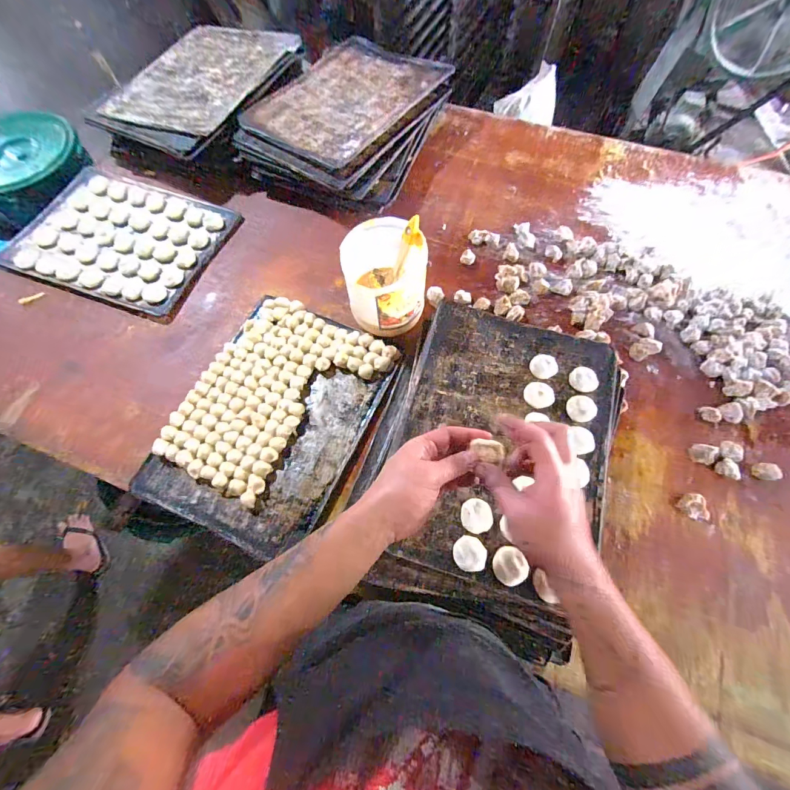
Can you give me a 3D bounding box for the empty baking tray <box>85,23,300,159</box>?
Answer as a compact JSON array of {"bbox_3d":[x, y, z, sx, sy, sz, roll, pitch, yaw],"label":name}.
[{"bbox_3d":[-0.486,-0.802,0.933,0.370,0.033,0.508,21,69,10],"label":"empty baking tray"}]

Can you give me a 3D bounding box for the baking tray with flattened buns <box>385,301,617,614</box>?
[{"bbox_3d":[0.180,0.053,0.595,0.332,0.030,0.463,16,68,9],"label":"baking tray with flattened buns"}]

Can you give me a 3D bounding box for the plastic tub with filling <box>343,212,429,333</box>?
[{"bbox_3d":[-0.014,-0.201,0.678,0.144,0.179,0.136,-16,68,-5],"label":"plastic tub with filling"}]

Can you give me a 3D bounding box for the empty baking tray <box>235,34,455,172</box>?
[{"bbox_3d":[-0.119,-0.734,0.899,0.327,0.023,0.463,33,72,15],"label":"empty baking tray"}]

